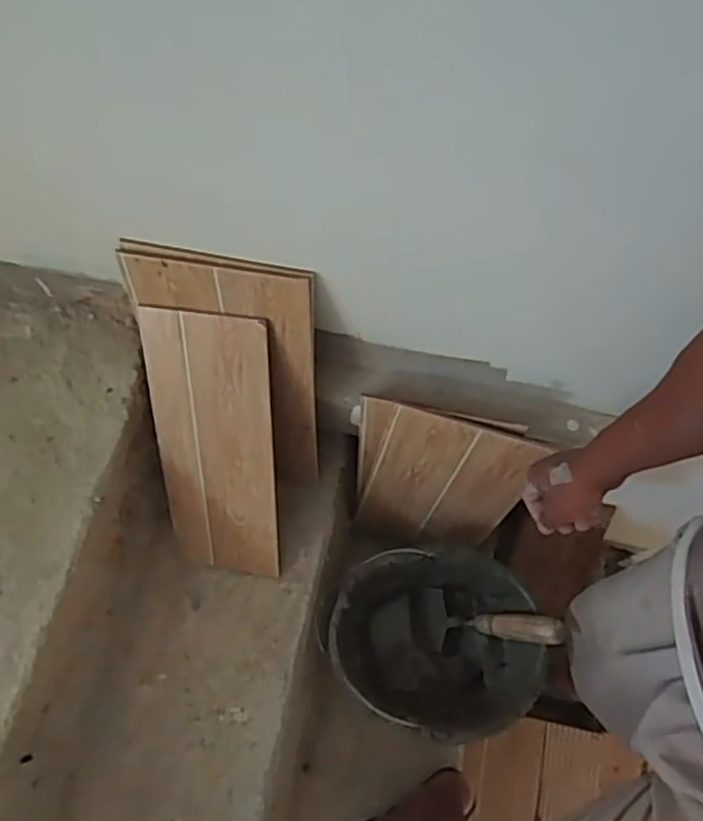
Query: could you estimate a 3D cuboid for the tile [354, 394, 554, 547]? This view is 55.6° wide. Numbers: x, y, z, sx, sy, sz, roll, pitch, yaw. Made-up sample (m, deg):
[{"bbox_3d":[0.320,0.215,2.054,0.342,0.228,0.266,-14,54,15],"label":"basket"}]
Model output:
[{"bbox_3d":[0.113,0.112,0.961,0.222,0.377,0.014,15,58,6],"label":"tile"}]

